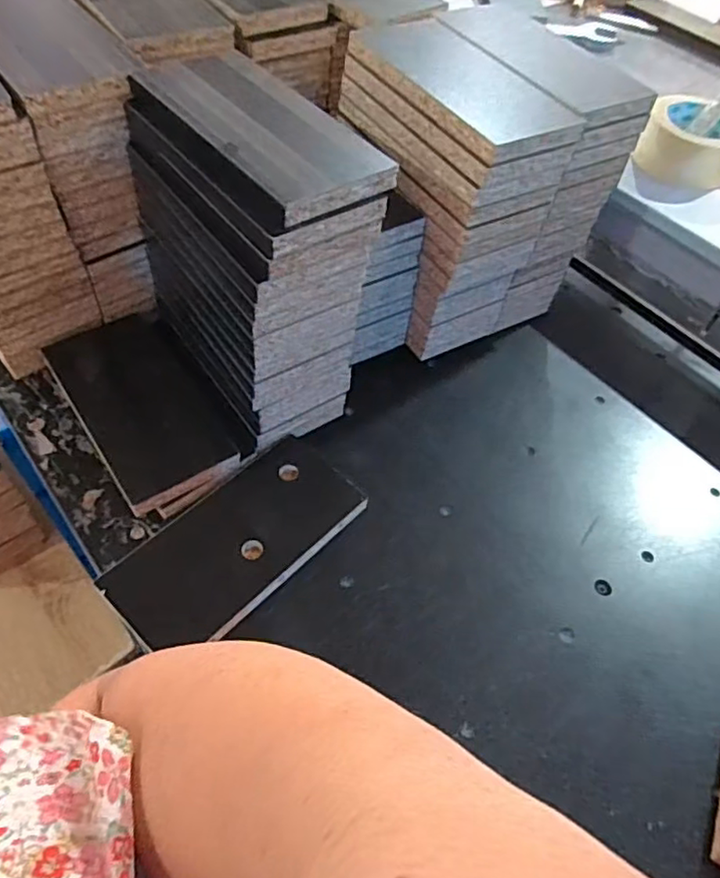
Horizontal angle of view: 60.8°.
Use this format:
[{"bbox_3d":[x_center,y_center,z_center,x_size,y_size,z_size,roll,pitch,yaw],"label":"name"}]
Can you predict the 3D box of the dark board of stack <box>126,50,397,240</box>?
[{"bbox_3d":[-0.072,-0.212,0.415,0.098,0.016,0.192,-32,63,-26],"label":"dark board of stack"}]

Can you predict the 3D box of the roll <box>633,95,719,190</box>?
[{"bbox_3d":[0.346,-0.306,0.646,0.104,0.059,0.095,21,54,9],"label":"roll"}]

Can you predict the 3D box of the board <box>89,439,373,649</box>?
[{"bbox_3d":[-0.089,0.075,0.460,0.090,0.017,0.183,39,59,21],"label":"board"}]

